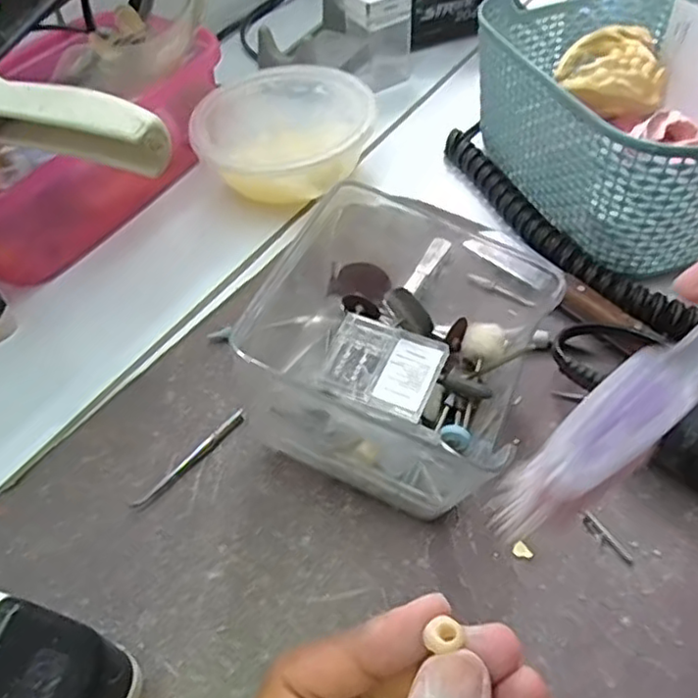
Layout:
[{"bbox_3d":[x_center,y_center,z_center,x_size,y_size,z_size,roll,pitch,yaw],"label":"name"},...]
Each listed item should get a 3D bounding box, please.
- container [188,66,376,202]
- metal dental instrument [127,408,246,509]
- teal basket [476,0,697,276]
[{"bbox_3d":[-0.036,-0.123,0.387,0.099,0.036,0.098,-2,50,3],"label":"container"},{"bbox_3d":[-0.065,0.044,0.272,0.056,0.005,0.005,-38,57,-24],"label":"metal dental instrument"},{"bbox_3d":[0.145,-0.124,0.342,0.114,0.071,0.168,-15,50,-8],"label":"teal basket"}]

